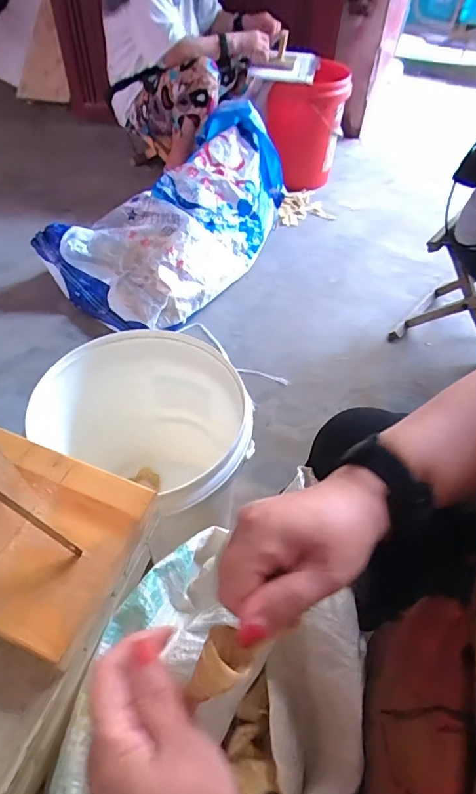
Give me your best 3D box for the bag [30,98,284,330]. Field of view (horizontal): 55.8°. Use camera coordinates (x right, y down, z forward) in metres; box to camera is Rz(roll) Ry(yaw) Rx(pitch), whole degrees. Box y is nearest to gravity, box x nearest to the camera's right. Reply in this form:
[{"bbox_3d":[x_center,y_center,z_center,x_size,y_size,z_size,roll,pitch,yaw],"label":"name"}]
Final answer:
[{"bbox_3d":[-0.156,-0.538,1.304,0.420,0.290,0.786,28,54,18],"label":"bag"}]

